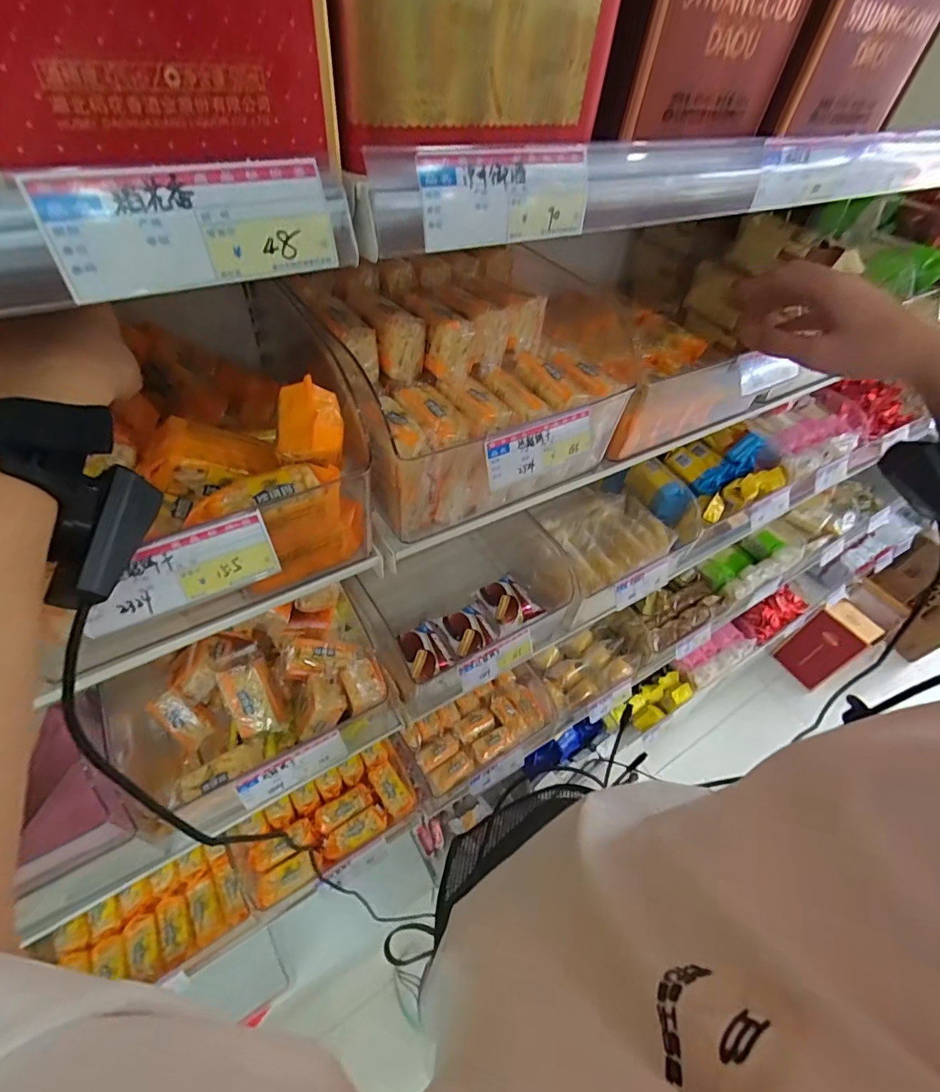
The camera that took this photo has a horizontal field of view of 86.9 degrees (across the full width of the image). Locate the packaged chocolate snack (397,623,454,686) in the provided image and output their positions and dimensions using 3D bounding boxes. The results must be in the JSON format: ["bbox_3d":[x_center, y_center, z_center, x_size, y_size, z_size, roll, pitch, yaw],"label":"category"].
[{"bbox_3d":[-0.059,0.135,0.648,0.059,0.019,0.074,-18,53,-20],"label":"packaged chocolate snack"}]

